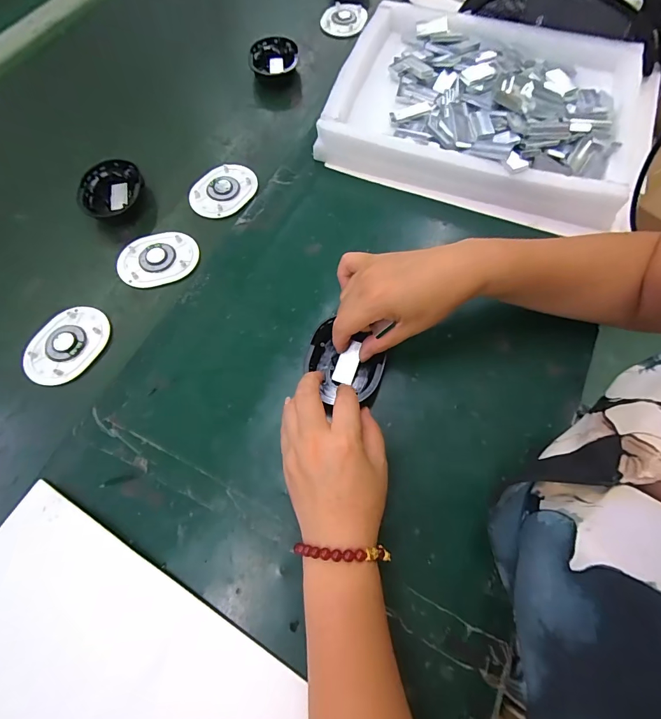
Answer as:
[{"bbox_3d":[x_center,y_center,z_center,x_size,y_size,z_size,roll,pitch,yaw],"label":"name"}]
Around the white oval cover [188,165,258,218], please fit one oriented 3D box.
[{"bbox_3d":[-0.133,-0.212,0.465,0.065,0.011,0.086,33,71,14],"label":"white oval cover"}]

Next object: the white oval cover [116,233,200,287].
[{"bbox_3d":[-0.197,-0.116,0.424,0.088,0.007,0.067,-20,68,-8],"label":"white oval cover"}]

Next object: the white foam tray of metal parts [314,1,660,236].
[{"bbox_3d":[0.204,-0.326,0.481,0.381,0.057,0.306,24,69,10],"label":"white foam tray of metal parts"}]

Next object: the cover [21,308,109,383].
[{"bbox_3d":[-0.271,-0.016,0.383,0.067,0.005,0.088,23,69,10],"label":"cover"}]

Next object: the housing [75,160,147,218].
[{"bbox_3d":[-0.264,-0.204,0.455,0.073,0.025,0.083,-23,69,-9],"label":"housing"}]

